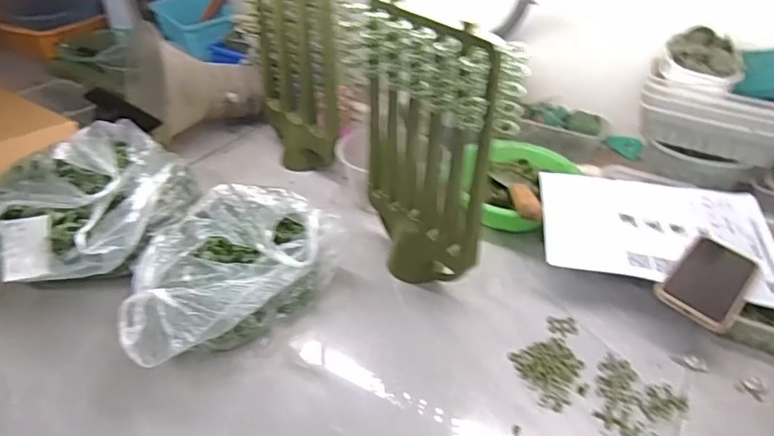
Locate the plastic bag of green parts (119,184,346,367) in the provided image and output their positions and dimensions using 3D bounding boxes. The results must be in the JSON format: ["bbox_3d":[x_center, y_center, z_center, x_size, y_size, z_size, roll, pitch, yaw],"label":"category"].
[{"bbox_3d":[-0.187,0.055,0.653,0.274,0.103,0.182,-21,41,-28],"label":"plastic bag of green parts"}]

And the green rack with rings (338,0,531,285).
[{"bbox_3d":[0.038,-0.067,0.635,0.067,0.327,0.210,-25,44,-32],"label":"green rack with rings"}]

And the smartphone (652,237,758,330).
[{"bbox_3d":[0.384,0.073,0.638,0.077,0.016,0.160,34,42,30],"label":"smartphone"}]

